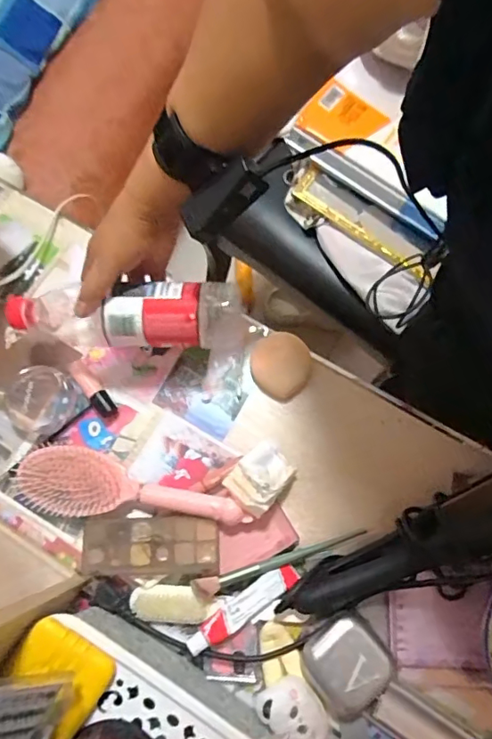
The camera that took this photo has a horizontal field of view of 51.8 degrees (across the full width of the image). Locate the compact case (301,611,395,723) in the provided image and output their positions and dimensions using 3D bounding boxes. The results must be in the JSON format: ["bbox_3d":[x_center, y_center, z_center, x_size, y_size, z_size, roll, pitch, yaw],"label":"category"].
[{"bbox_3d":[0.089,0.262,0.453,0.070,0.028,0.068,-38,77,-8],"label":"compact case"}]

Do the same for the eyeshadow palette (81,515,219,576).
[{"bbox_3d":[-0.091,0.167,0.484,0.127,0.010,0.053,-1,75,1],"label":"eyeshadow palette"}]

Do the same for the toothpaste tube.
[{"bbox_3d":[-0.002,0.218,0.465,0.113,0.019,0.024,-33,77,-7],"label":"toothpaste tube"}]

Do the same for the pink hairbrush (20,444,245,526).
[{"bbox_3d":[-0.111,0.114,0.491,0.218,0.030,0.064,5,75,3],"label":"pink hairbrush"}]

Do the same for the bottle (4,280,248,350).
[{"bbox_3d":[-0.114,-0.049,0.493,0.215,0.073,0.058,0,75,12],"label":"bottle"}]

